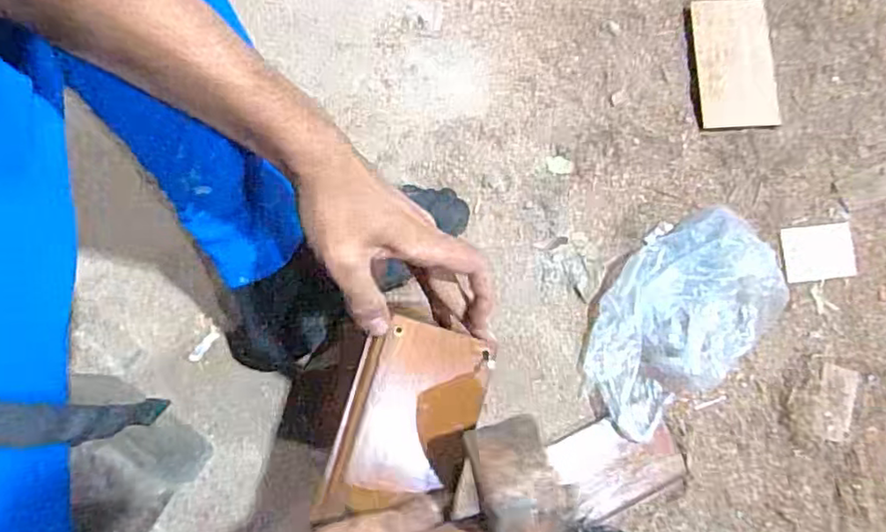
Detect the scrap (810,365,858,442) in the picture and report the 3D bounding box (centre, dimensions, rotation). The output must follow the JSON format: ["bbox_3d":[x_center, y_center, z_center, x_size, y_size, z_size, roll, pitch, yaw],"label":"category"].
[{"bbox_3d":[0.393,0.138,0.632,0.039,0.008,0.074,17,77,3],"label":"scrap"}]

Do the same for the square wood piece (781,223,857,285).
[{"bbox_3d":[0.399,-0.015,0.666,0.079,0.004,0.058,-6,76,-2],"label":"square wood piece"}]

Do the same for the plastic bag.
[{"bbox_3d":[0.221,0.051,0.596,0.200,0.091,0.138,-37,80,-9],"label":"plastic bag"}]

